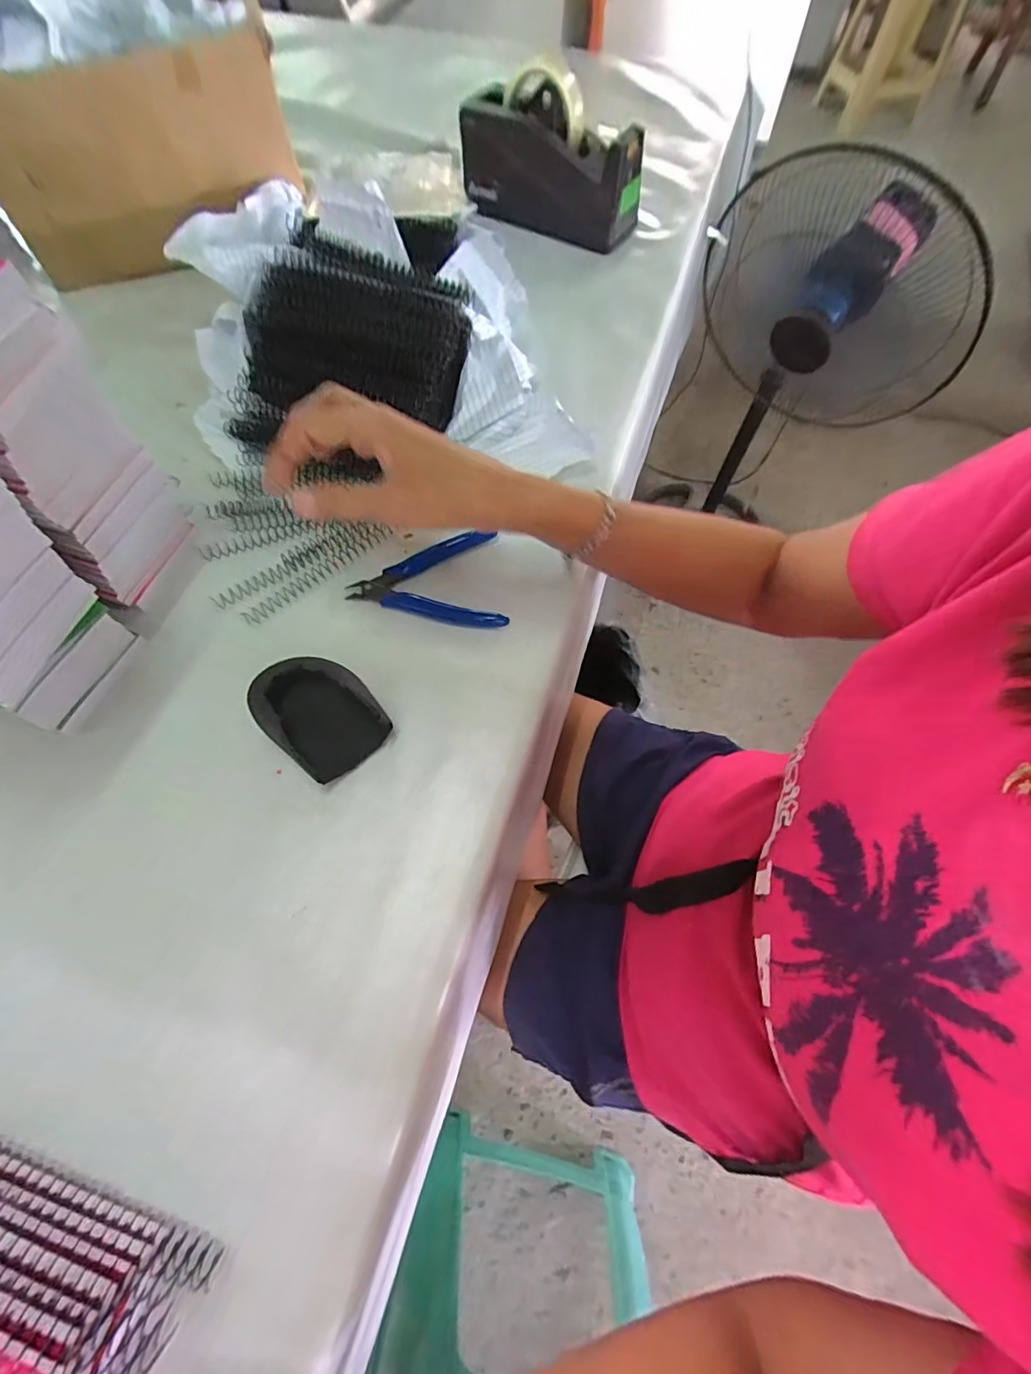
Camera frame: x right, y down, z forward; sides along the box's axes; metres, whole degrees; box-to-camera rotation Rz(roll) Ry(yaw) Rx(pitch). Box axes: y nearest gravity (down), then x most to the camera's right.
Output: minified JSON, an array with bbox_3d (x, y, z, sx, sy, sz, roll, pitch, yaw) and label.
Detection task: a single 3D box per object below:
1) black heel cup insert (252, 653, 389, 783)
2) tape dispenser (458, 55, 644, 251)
[{"bbox_3d":[-0.129,0.015,0.344,0.064,0.025,0.084,-40,71,-17],"label":"black heel cup insert"},{"bbox_3d":[0.037,-0.567,0.576,0.201,0.119,0.062,17,68,7],"label":"tape dispenser"}]

